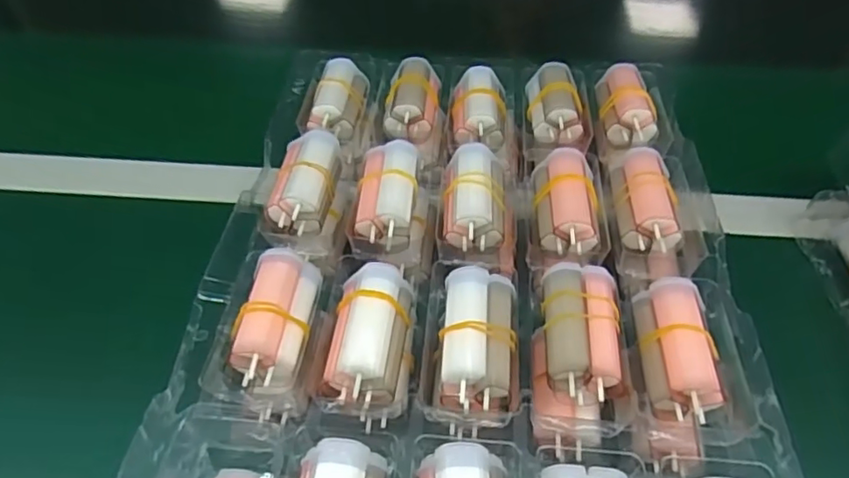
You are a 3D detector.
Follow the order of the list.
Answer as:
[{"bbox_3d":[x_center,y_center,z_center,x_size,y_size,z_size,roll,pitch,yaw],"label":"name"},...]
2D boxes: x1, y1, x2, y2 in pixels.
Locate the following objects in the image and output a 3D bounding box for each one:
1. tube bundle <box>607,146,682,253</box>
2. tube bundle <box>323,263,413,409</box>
[{"bbox_3d":[0.131,-0.025,0.349,0.029,0.023,0.065,2,49,1],"label":"tube bundle"},{"bbox_3d":[-0.027,0.045,0.290,0.035,0.026,0.066,7,49,5],"label":"tube bundle"}]

